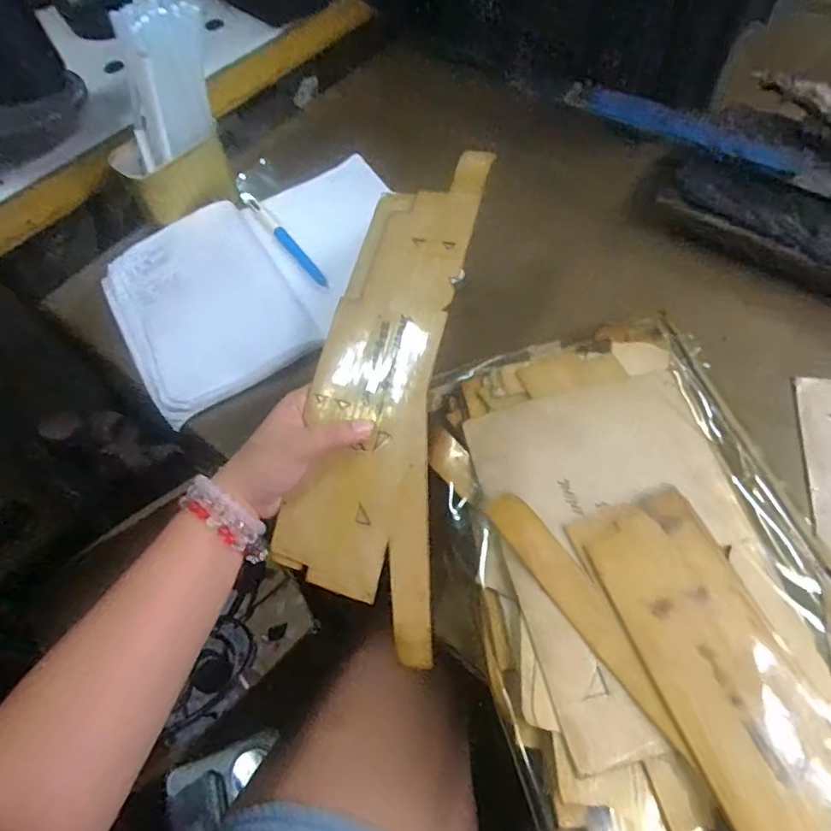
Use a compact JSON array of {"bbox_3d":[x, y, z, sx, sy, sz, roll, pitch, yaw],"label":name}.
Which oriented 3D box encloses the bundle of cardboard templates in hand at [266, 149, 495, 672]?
[{"bbox_3d":[-0.022,-0.019,0.391,0.109,0.018,0.339,8,82,9],"label":"bundle of cardboard templates in hand"}]

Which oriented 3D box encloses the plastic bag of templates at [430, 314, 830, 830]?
[{"bbox_3d":[0.145,0.092,0.358,0.221,0.027,0.347,-16,60,-5],"label":"plastic bag of templates"}]

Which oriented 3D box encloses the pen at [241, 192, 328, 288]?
[{"bbox_3d":[-0.133,-0.179,0.554,0.014,0.006,0.161,-34,63,-14],"label":"pen"}]

